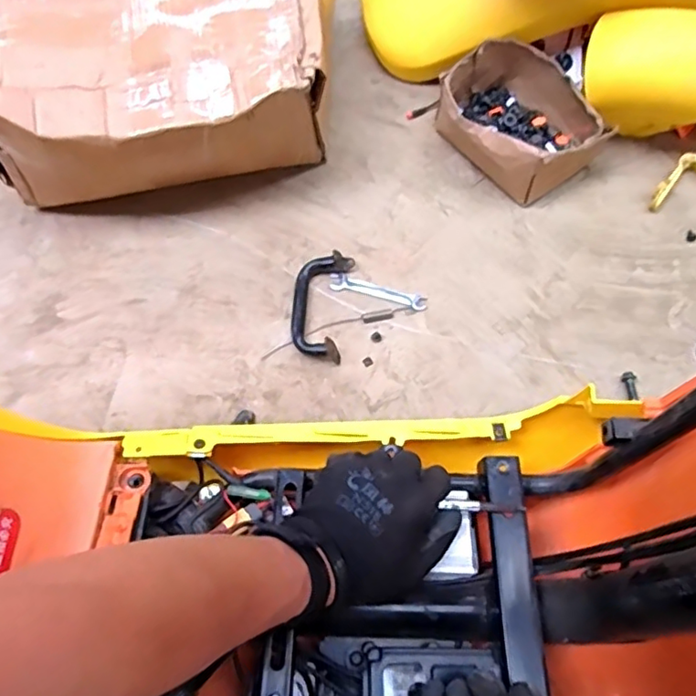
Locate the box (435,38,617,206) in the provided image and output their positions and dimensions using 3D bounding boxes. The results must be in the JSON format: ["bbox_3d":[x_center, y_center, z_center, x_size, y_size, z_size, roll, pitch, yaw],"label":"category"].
[{"bbox_3d":[0.231,-0.307,0.817,0.177,0.093,0.213,-34,71,-10],"label":"box"}]

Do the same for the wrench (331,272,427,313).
[{"bbox_3d":[0.041,-0.074,0.784,0.129,0.005,0.024,15,70,8],"label":"wrench"}]

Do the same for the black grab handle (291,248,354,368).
[{"bbox_3d":[-0.038,-0.059,0.769,0.072,0.034,0.150,8,69,5],"label":"black grab handle"}]

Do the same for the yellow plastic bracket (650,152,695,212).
[{"bbox_3d":[0.462,-0.234,0.813,0.106,0.014,0.059,-19,90,-9],"label":"yellow plastic bracket"}]

